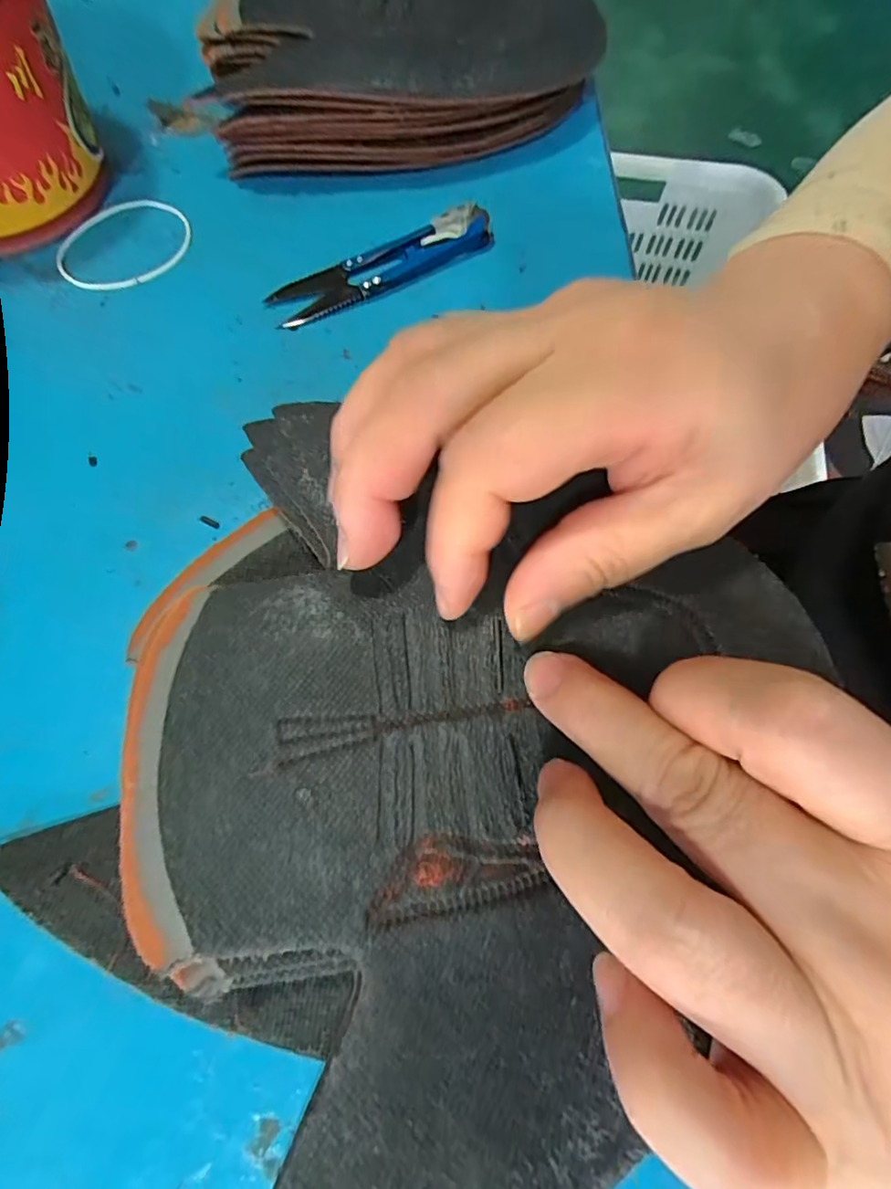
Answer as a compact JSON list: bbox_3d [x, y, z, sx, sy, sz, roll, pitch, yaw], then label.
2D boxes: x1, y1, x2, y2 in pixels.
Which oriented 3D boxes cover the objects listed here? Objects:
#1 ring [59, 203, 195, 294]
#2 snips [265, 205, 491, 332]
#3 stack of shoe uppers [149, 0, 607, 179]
[{"bbox_3d":[-0.144,-0.157,0.254,0.055,0.004,0.057,1,69,-2],"label":"ring"},{"bbox_3d":[-0.027,-0.145,0.249,0.103,0.013,0.024,-27,72,-12],"label":"snips"},{"bbox_3d":[-0.036,-0.291,0.288,0.217,0.040,0.187,-9,69,-6],"label":"stack of shoe uppers"}]

